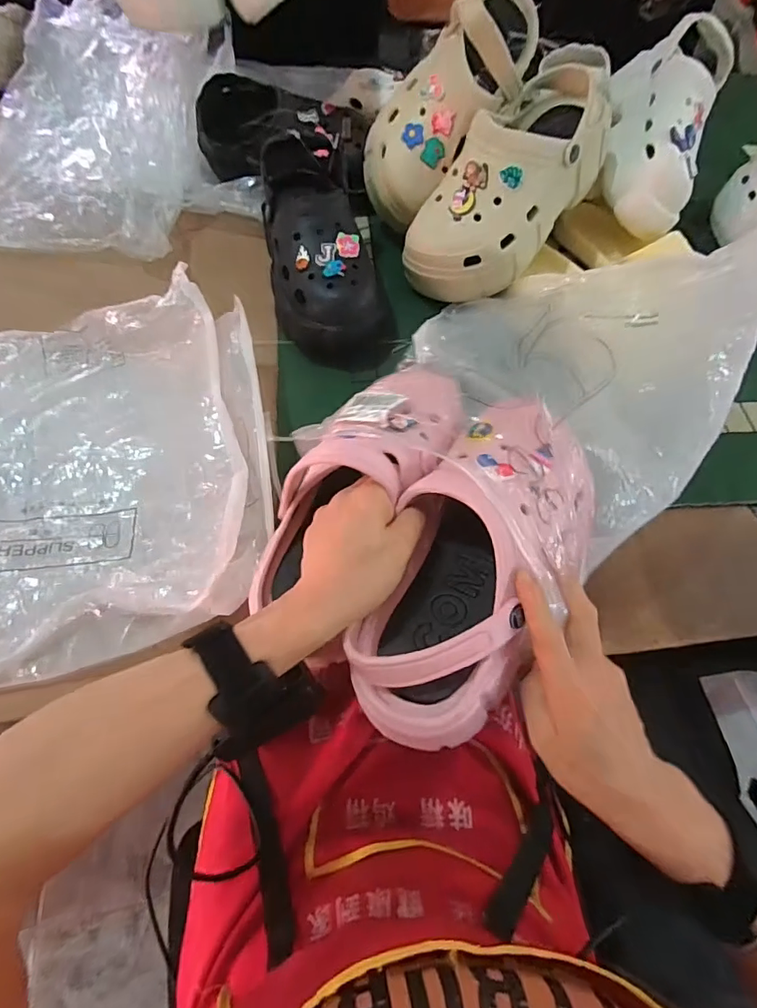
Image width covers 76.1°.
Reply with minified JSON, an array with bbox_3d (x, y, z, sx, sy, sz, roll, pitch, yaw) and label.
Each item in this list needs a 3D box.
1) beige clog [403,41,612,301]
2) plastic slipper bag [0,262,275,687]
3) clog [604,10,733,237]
[{"bbox_3d":[0.147,-0.342,0.524,0.113,0.093,0.267,39,91,15],"label":"beige clog"},{"bbox_3d":[-0.259,-0.041,0.419,0.317,0.059,0.342,-9,65,-7],"label":"plastic slipper bag"},{"bbox_3d":[0.338,-0.450,0.573,0.123,0.083,0.241,10,83,2],"label":"clog"}]

